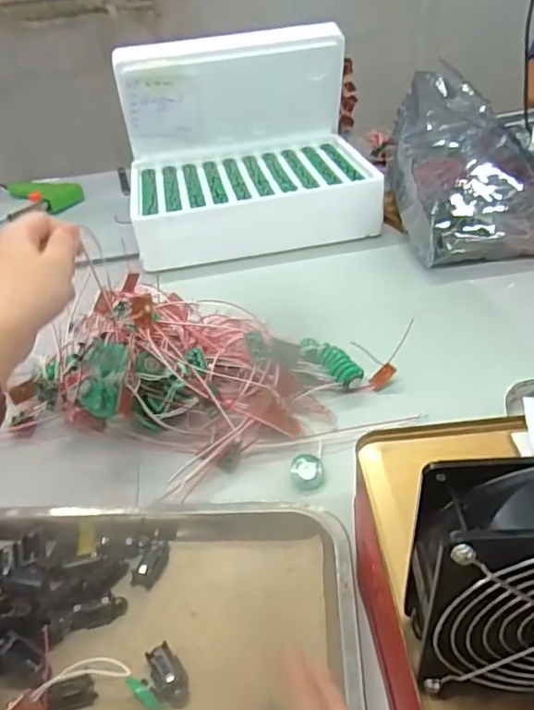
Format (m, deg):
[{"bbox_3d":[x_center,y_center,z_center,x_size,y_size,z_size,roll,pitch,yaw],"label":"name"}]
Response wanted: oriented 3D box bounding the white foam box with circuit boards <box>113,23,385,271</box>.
[{"bbox_3d":[-0.032,-0.311,0.838,0.342,0.228,0.262,-10,37,-5],"label":"white foam box with circuit boards"}]

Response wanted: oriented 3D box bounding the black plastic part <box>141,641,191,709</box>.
[{"bbox_3d":[-0.061,0.191,0.340,0.024,0.018,0.034,-26,41,-24],"label":"black plastic part"}]

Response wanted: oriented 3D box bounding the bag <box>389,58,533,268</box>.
[{"bbox_3d":[0.316,-0.277,0.817,0.259,0.147,0.387,0,37,7],"label":"bag"}]

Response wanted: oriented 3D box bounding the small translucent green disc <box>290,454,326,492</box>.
[{"bbox_3d":[0.033,0.095,0.466,0.027,0.013,0.031,1,37,9],"label":"small translucent green disc"}]

